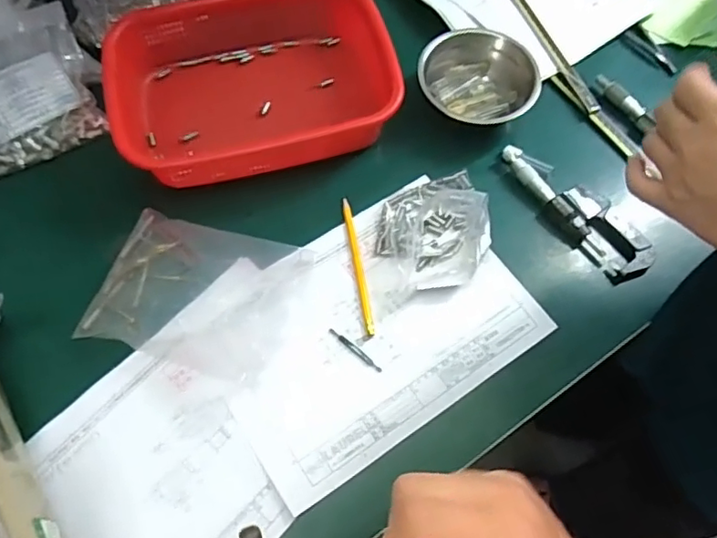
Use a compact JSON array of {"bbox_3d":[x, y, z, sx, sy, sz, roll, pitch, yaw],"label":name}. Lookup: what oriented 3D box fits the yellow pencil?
[{"bbox_3d":[-0.001,-0.005,0.592,0.010,0.004,0.150,-8,67,-6],"label":"yellow pencil"}]

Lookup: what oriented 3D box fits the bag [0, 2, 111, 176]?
[{"bbox_3d":[-0.365,-0.199,0.631,0.138,0.031,0.163,-23,86,-18],"label":"bag"}]

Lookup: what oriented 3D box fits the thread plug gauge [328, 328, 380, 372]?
[{"bbox_3d":[-0.003,0.077,0.559,0.063,0.004,0.007,39,70,13],"label":"thread plug gauge"}]

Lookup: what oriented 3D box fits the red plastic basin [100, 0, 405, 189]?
[{"bbox_3d":[-0.117,-0.212,0.639,0.295,0.068,0.209,-12,68,-8],"label":"red plastic basin"}]

